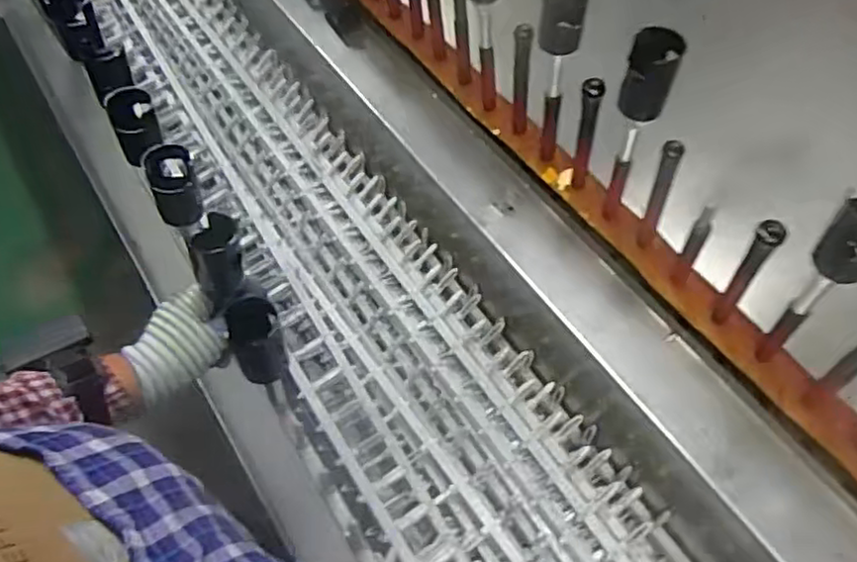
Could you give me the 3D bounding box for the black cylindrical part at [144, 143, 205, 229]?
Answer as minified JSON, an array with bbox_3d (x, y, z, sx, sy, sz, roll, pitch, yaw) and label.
[{"bbox_3d":[-0.227,-0.086,0.616,0.040,0.059,0.050,-17,59,-10],"label":"black cylindrical part"}]

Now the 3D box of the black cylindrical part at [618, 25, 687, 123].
[{"bbox_3d":[0.184,-0.171,0.572,0.039,0.068,0.042,0,58,0],"label":"black cylindrical part"}]

